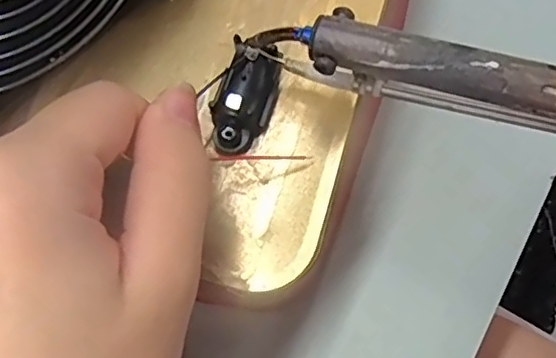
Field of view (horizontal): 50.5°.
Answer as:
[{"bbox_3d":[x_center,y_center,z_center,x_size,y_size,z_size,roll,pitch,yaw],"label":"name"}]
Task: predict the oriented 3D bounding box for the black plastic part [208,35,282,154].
[{"bbox_3d":[-0.010,-0.026,0.184,0.016,0.014,0.033,13,72,5],"label":"black plastic part"}]

